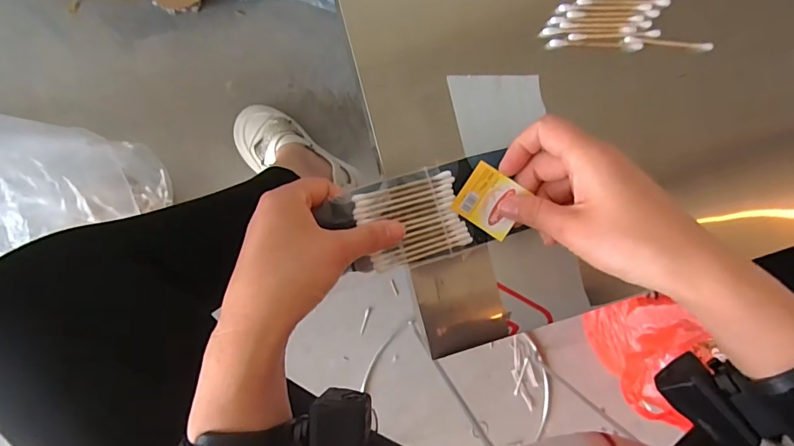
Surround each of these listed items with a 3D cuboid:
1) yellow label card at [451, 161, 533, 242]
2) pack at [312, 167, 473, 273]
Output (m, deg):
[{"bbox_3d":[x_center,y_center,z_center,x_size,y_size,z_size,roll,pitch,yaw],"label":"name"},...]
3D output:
[{"bbox_3d":[0.064,-0.015,0.299,0.041,0.004,0.039,33,98,7],"label":"yellow label card"},{"bbox_3d":[0.000,0.001,0.304,0.092,0.011,0.063,-18,94,-7],"label":"pack"}]

